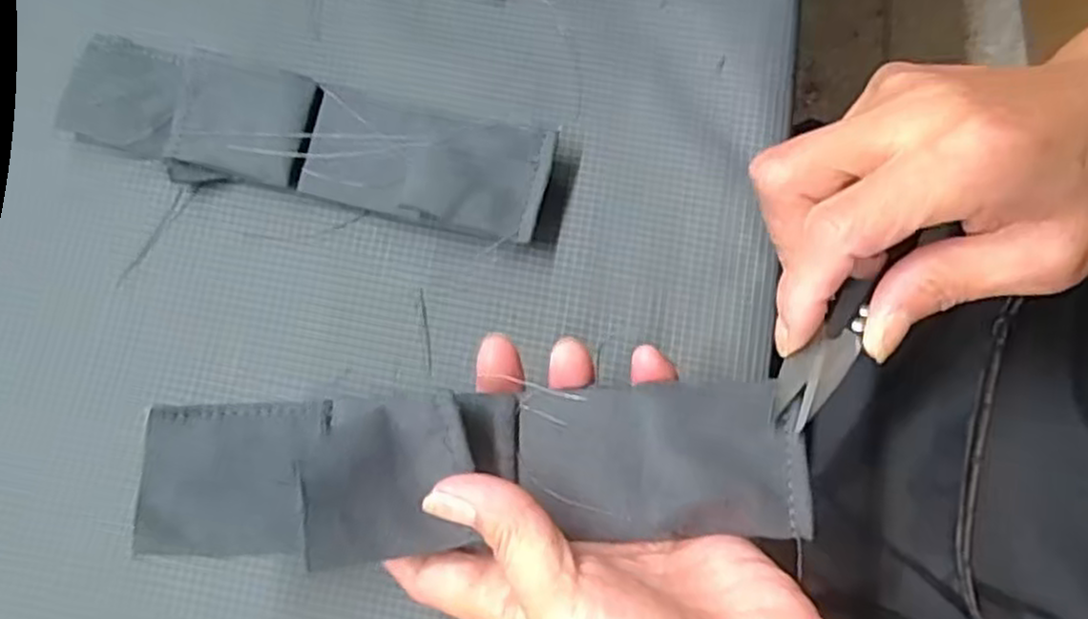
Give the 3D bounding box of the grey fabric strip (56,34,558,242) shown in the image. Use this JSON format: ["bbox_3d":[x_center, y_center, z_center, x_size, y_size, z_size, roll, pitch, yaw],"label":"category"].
[{"bbox_3d":[-0.098,-0.069,0.292,0.200,0.028,0.048,15,79,4],"label":"grey fabric strip"}]

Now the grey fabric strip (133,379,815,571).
[{"bbox_3d":[-0.020,0.046,0.218,0.189,0.033,0.044,-2,78,-2],"label":"grey fabric strip"}]

